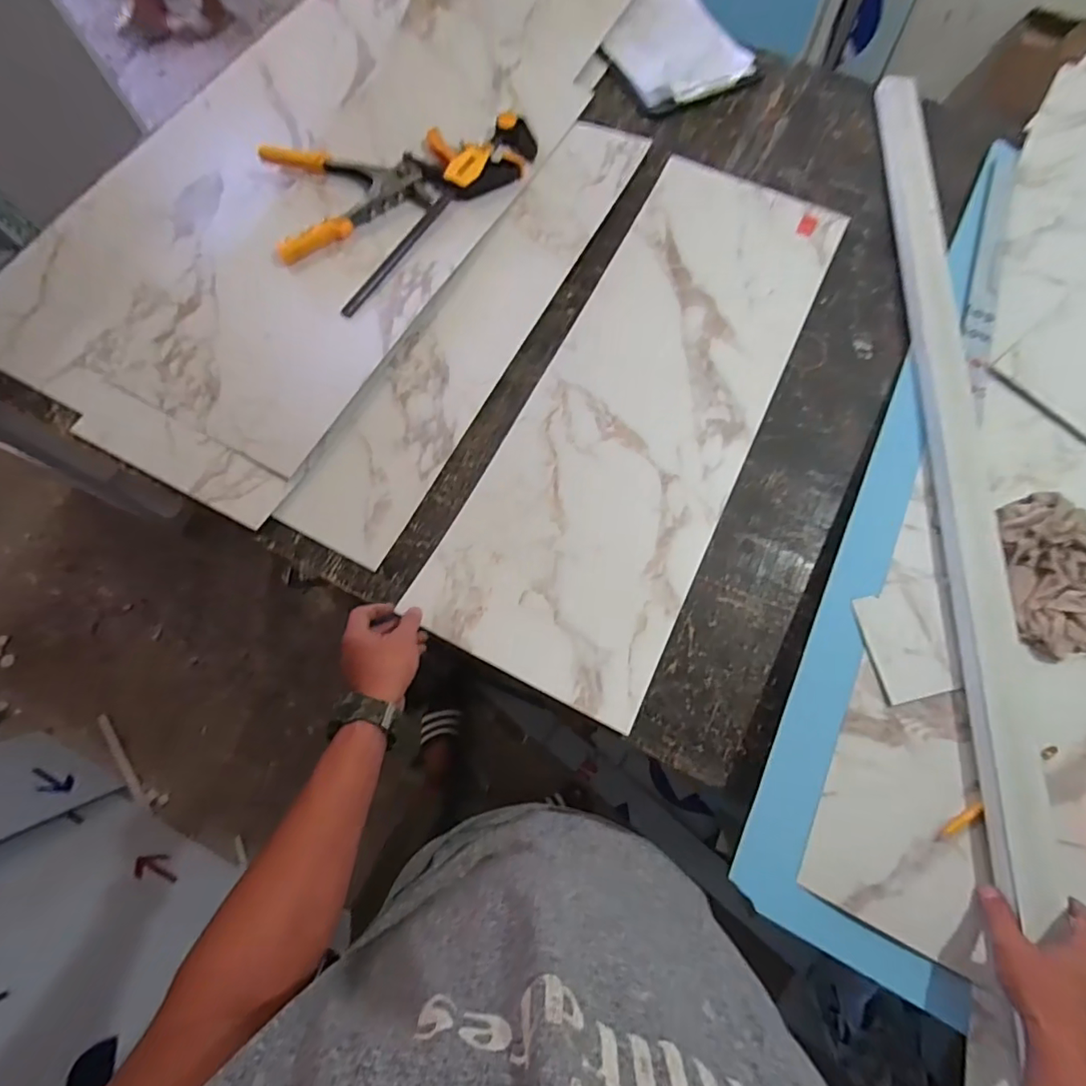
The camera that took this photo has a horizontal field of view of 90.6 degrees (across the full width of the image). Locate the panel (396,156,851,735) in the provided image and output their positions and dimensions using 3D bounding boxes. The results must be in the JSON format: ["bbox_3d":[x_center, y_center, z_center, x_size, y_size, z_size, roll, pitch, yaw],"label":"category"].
[{"bbox_3d":[0.151,-0.212,0.751,0.305,0.019,0.846,26,72,9],"label":"panel"}]

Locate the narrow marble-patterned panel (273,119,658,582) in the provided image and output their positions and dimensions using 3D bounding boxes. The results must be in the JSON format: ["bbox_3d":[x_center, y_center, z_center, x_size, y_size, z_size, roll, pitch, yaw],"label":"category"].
[{"bbox_3d":[-0.082,-0.345,0.782,0.147,0.020,0.806,27,73,7],"label":"narrow marble-patterned panel"}]

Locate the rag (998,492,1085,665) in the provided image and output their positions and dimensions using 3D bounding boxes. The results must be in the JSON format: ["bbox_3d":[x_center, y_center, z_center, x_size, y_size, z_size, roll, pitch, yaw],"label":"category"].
[{"bbox_3d":[0.647,0.018,0.642,0.237,0.031,0.177,-21,72,-7],"label":"rag"}]

